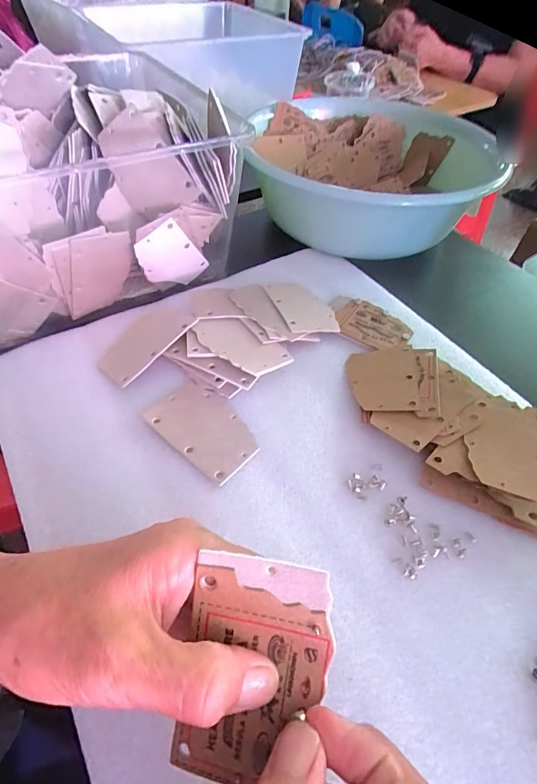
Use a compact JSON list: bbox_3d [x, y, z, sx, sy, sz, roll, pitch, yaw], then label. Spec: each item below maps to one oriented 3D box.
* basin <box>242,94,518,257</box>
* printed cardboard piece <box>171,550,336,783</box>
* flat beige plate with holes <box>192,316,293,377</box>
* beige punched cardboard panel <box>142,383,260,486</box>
[{"bbox_3d":[0.116,-0.279,0.492,0.257,0.081,0.319,-4,53,-4],"label":"basin"},{"bbox_3d":[-0.005,0.106,0.153,0.053,0.004,0.082,9,88,7],"label":"printed cardboard piece"},{"bbox_3d":[-0.023,-0.041,0.341,0.081,0.005,0.048,35,51,22],"label":"flat beige plate with holes"},{"bbox_3d":[-0.048,0.026,0.306,0.086,0.005,0.052,36,60,23],"label":"beige punched cardboard panel"}]

